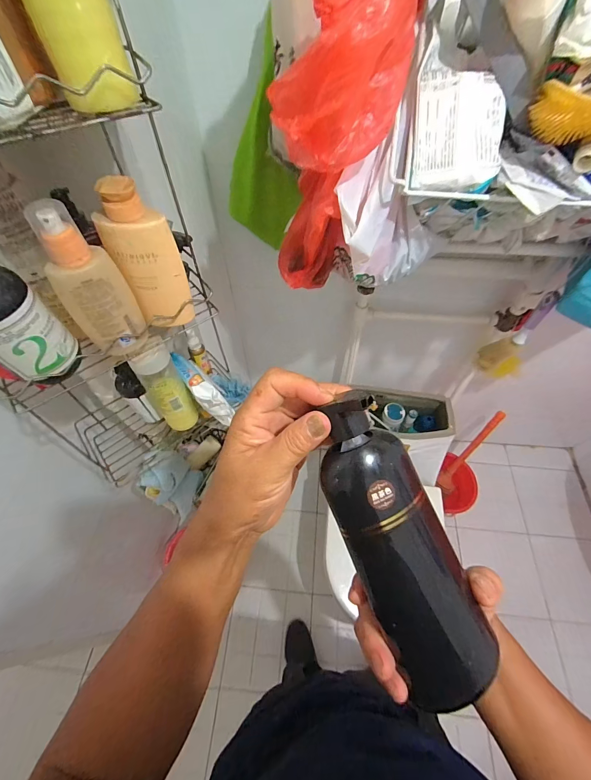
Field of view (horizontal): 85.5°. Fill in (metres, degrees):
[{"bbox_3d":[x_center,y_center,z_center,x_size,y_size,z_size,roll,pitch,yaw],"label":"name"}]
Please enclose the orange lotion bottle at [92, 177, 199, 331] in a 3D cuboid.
[{"bbox_3d":[-0.166,-0.144,0.366,0.067,0.164,0.032,-22,60,-13],"label":"orange lotion bottle"}]

